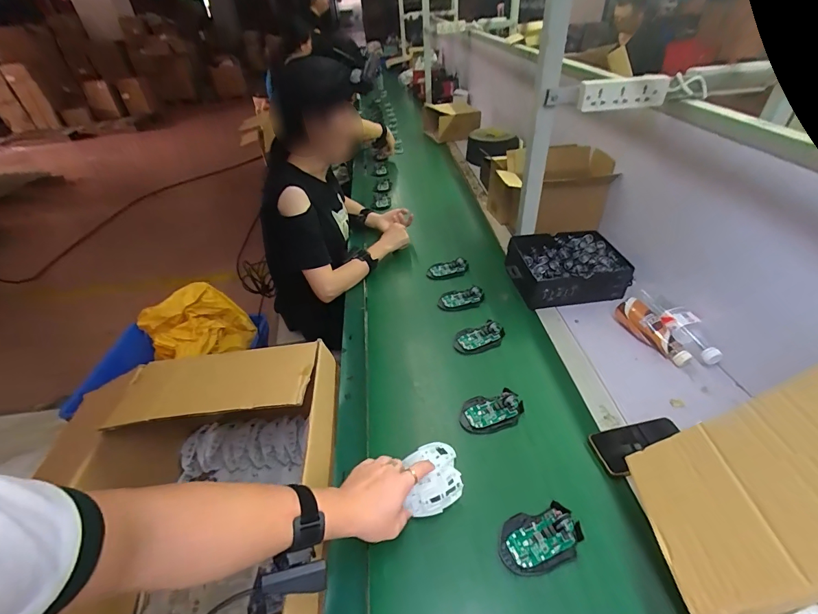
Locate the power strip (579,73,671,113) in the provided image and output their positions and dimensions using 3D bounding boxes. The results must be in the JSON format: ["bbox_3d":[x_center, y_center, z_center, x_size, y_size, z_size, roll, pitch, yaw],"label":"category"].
[{"bbox_3d":[0.421,-0.419,0.758,0.164,0.056,0.029,-5,37,-2],"label":"power strip"}]

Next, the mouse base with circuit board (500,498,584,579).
[{"bbox_3d":[0.180,0.321,0.532,0.113,0.029,0.069,-11,38,-10],"label":"mouse base with circuit board"}]

